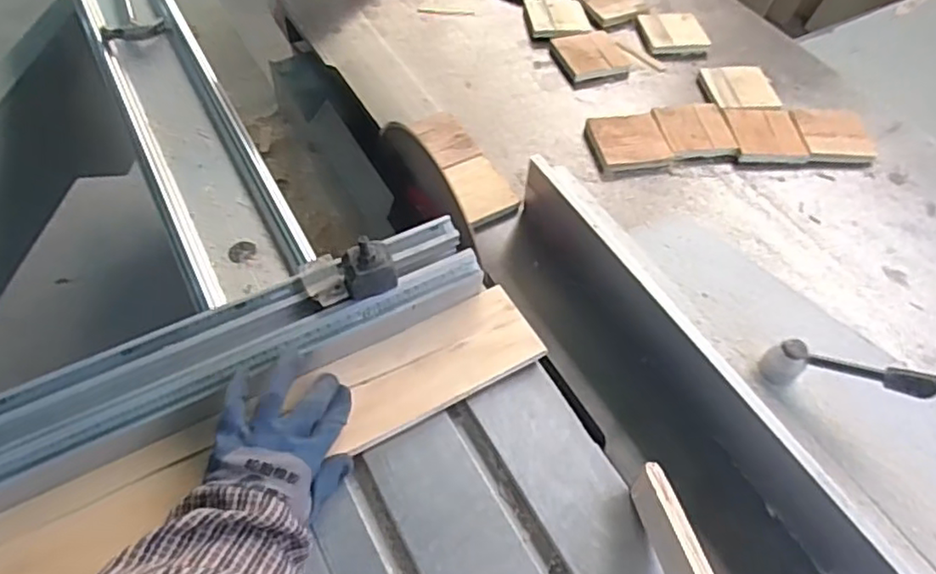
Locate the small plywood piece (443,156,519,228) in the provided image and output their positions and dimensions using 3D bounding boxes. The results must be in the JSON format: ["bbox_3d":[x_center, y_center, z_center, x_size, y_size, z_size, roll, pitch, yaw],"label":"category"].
[{"bbox_3d":[0.014,-0.116,0.766,0.067,0.013,0.094,-23,59,-18],"label":"small plywood piece"}]

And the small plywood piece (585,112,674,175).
[{"bbox_3d":[0.205,-0.187,0.821,0.094,0.015,0.096,-7,55,-8],"label":"small plywood piece"}]

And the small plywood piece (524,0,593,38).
[{"bbox_3d":[0.132,-0.407,0.952,0.089,0.010,0.094,-6,55,-7],"label":"small plywood piece"}]

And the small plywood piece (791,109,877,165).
[{"bbox_3d":[0.470,-0.196,0.818,0.088,0.016,0.087,0,55,-3],"label":"small plywood piece"}]

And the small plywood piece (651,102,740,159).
[{"bbox_3d":[0.293,-0.204,0.832,0.087,0.020,0.098,-6,55,-7],"label":"small plywood piece"}]

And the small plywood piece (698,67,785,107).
[{"bbox_3d":[0.369,-0.270,0.867,0.093,0.022,0.079,-4,55,-6],"label":"small plywood piece"}]

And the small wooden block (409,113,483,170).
[{"bbox_3d":[-0.028,-0.184,0.808,0.053,0.023,0.091,-27,60,-20],"label":"small wooden block"}]

